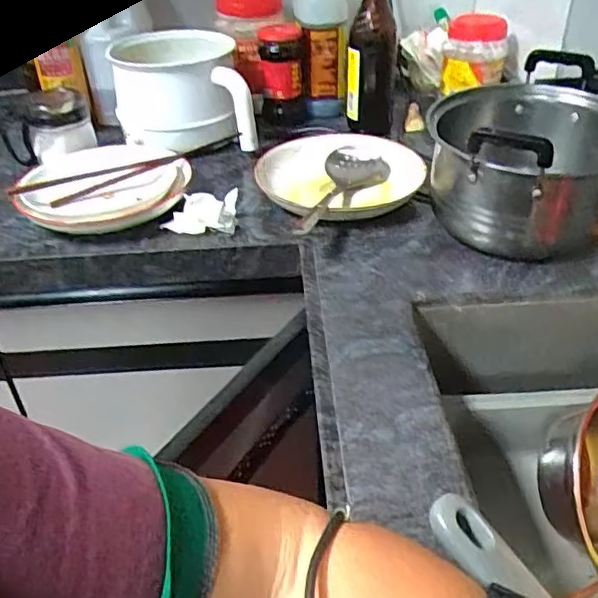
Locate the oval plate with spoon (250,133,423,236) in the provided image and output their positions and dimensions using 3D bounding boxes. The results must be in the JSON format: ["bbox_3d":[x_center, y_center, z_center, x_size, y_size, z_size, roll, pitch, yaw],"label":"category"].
[{"bbox_3d":[0.047,-0.147,0.770,0.208,0.046,0.203,3,37,7],"label":"oval plate with spoon"}]

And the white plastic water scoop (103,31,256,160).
[{"bbox_3d":[-0.165,-0.292,0.859,0.187,0.119,0.159,-8,37,-7],"label":"white plastic water scoop"}]

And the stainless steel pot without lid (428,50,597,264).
[{"bbox_3d":[0.243,-0.144,0.662,0.197,0.160,0.241,12,39,19],"label":"stainless steel pot without lid"}]

